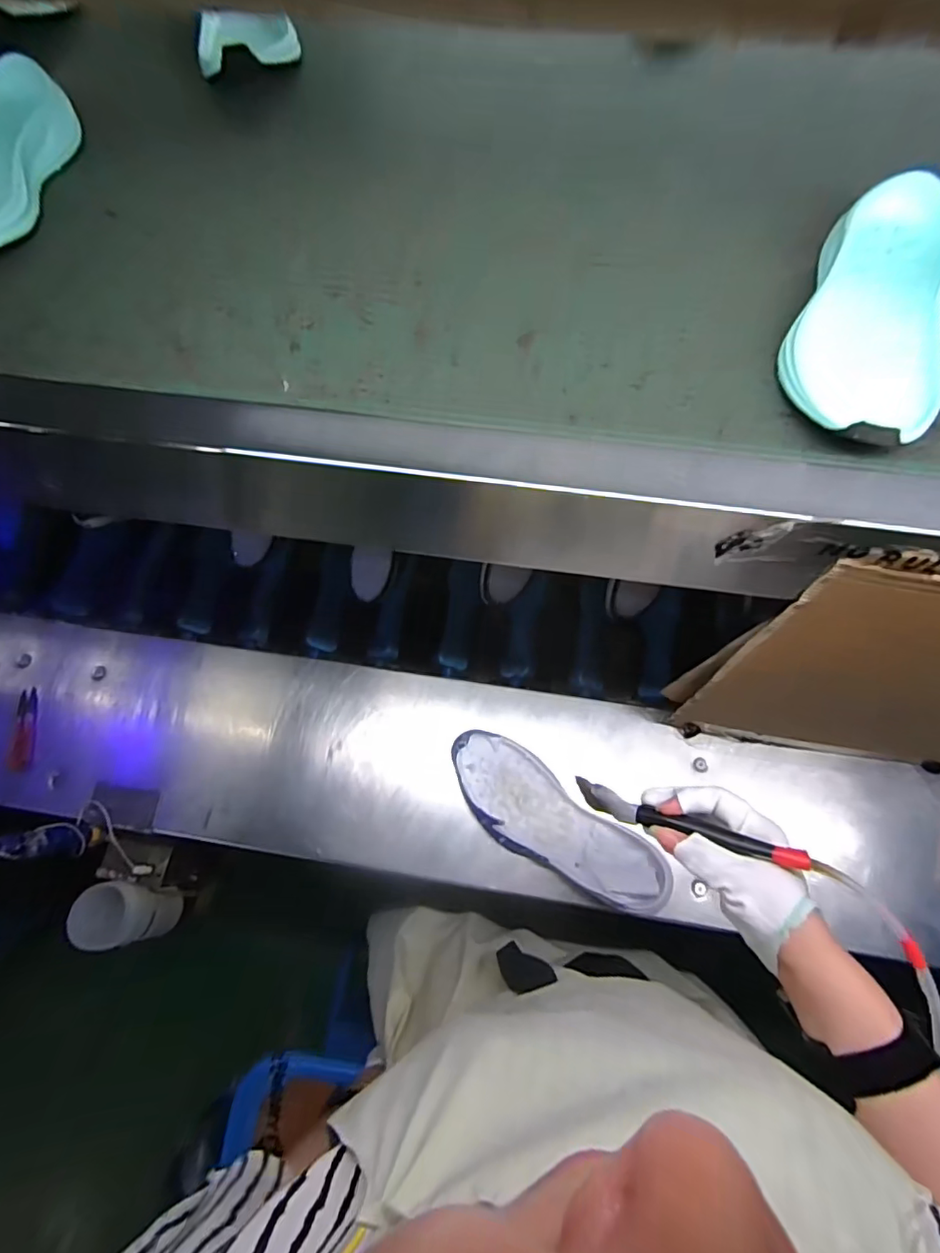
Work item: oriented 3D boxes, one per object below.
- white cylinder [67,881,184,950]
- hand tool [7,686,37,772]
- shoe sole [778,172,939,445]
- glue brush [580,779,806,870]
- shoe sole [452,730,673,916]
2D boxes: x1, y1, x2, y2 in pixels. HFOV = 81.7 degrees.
[{"bbox_3d":[-0.425,0.366,0.694,0.065,0.125,0.073,-4,65,-4],"label":"white cylinder"},{"bbox_3d":[-0.572,0.132,0.697,0.028,0.009,0.103,-9,68,-2],"label":"hand tool"},{"bbox_3d":[0.244,-0.187,0.329,0.084,0.038,0.196,19,71,9],"label":"shoe sole"},{"bbox_3d":[0.154,0.145,0.400,0.161,0.019,0.018,9,66,34],"label":"glue brush"},{"bbox_3d":[0.088,0.222,0.612,0.270,0.047,0.098,37,69,15],"label":"shoe sole"}]

